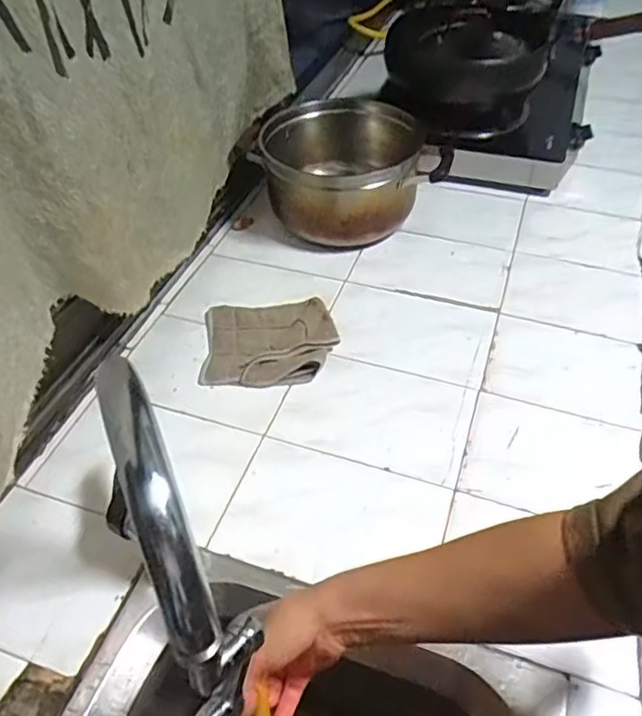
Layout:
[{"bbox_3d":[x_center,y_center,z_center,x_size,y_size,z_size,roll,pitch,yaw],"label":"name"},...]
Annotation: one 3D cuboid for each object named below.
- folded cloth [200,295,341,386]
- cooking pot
[{"bbox_3d":[-0.068,-0.021,0.799,0.168,0.023,0.137,-1,46,1],"label":"folded cloth"},{"bbox_3d":[0.045,-0.291,0.959,0.271,0.142,0.231,1,46,3],"label":"cooking pot"}]

